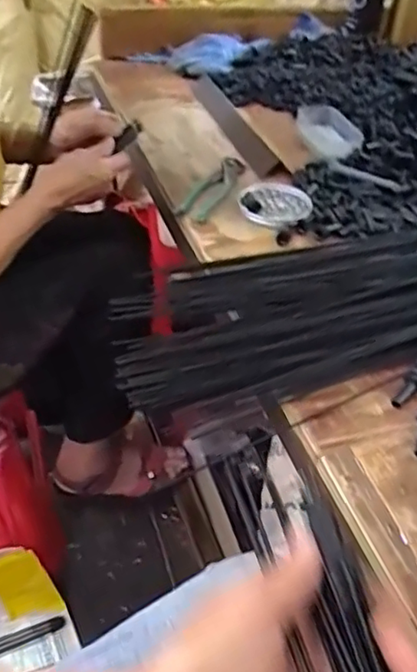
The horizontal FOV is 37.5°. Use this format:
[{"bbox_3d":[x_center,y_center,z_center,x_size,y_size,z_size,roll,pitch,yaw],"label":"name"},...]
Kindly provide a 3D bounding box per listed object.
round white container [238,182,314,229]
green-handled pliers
[{"bbox_3d":[0.085,-0.165,0.778,0.088,0.017,0.108,6,42,1],"label":"round white container"},{"bbox_3d":[0.005,-0.187,0.794,0.039,0.021,0.155,20,44,15],"label":"green-handled pliers"}]

